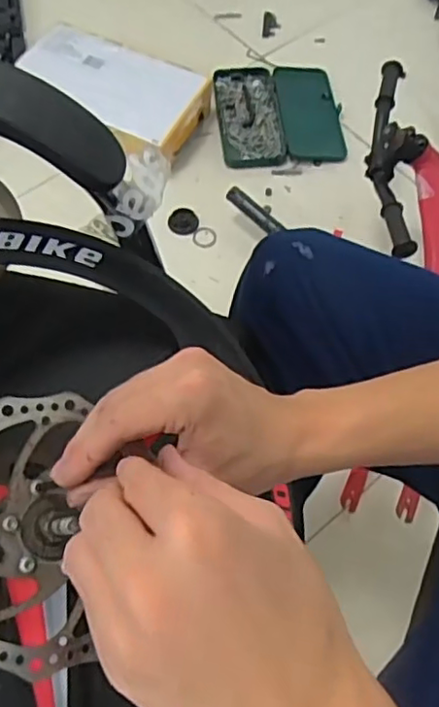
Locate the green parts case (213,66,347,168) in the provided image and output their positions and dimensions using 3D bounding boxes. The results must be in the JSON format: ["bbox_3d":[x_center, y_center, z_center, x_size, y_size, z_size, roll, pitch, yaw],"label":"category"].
[{"bbox_3d":[0.120,-0.484,1.273,0.251,0.043,0.264,-2,64,-1],"label":"green parts case"}]

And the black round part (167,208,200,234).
[{"bbox_3d":[-0.067,-0.243,1.151,0.055,0.009,0.060,0,64,0],"label":"black round part"}]

